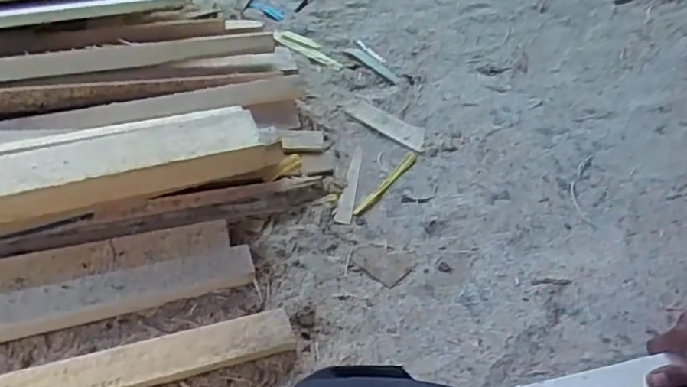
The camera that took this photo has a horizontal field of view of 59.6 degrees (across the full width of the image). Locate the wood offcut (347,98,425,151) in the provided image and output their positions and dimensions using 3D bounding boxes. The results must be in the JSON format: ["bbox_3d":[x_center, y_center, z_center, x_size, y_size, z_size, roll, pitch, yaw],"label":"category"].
[{"bbox_3d":[0.089,-0.147,1.243,0.192,0.012,0.056,30,57,25],"label":"wood offcut"}]

